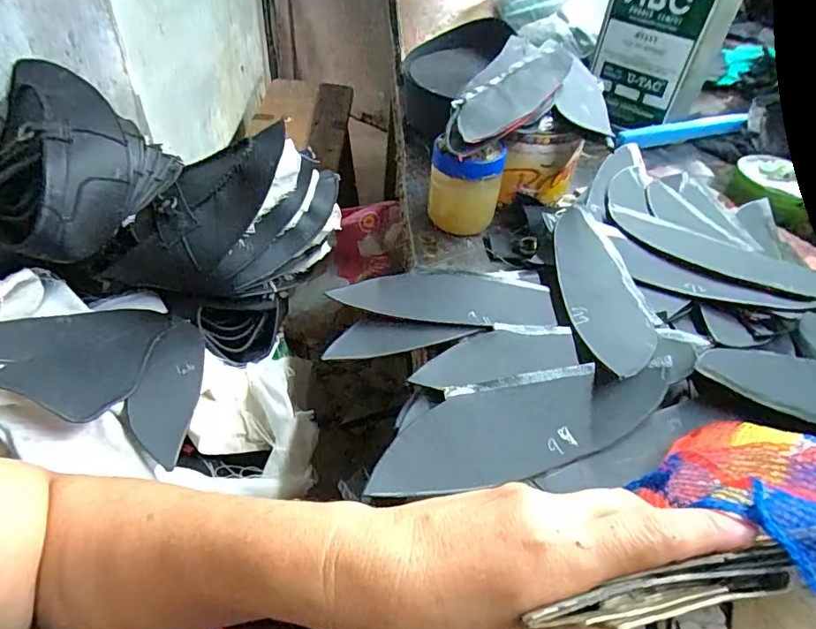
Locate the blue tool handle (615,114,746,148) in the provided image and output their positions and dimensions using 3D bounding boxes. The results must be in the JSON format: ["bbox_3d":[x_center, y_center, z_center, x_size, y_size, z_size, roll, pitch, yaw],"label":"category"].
[{"bbox_3d":[0.419,-0.282,0.763,0.274,0.026,0.028,-16,49,-20],"label":"blue tool handle"}]

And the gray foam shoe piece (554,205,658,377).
[{"bbox_3d":[0.170,-0.024,0.429,0.068,0.020,0.204,5,45,0],"label":"gray foam shoe piece"}]

